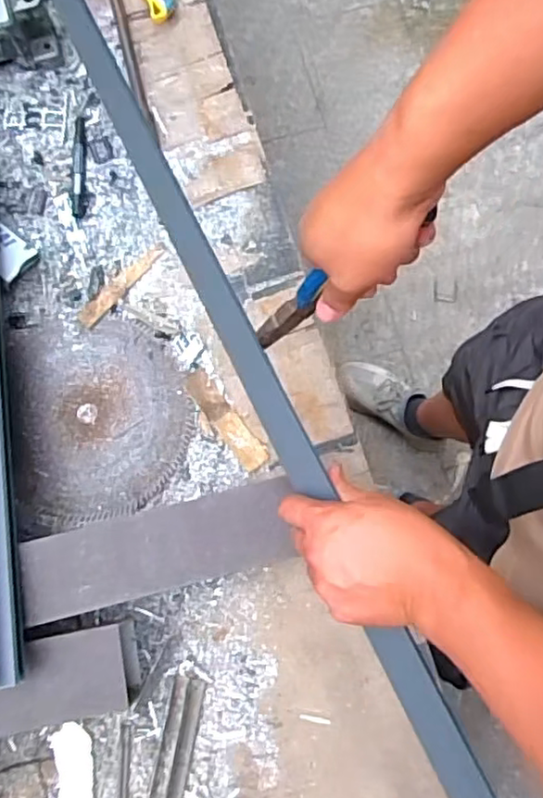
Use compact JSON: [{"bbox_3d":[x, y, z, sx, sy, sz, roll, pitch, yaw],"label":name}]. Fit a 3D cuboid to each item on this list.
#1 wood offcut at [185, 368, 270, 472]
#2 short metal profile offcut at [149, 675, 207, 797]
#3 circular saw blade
[{"bbox_3d":[-0.053,0.023,0.735,0.030,0.009,0.131,-36,83,-7],"label":"wood offcut"},{"bbox_3d":[-0.109,0.416,0.664,0.036,0.008,0.236,12,80,1],"label":"short metal profile offcut"},{"bbox_3d":[-0.200,0.022,0.741,0.207,0.009,0.238,-7,80,1],"label":"circular saw blade"}]

